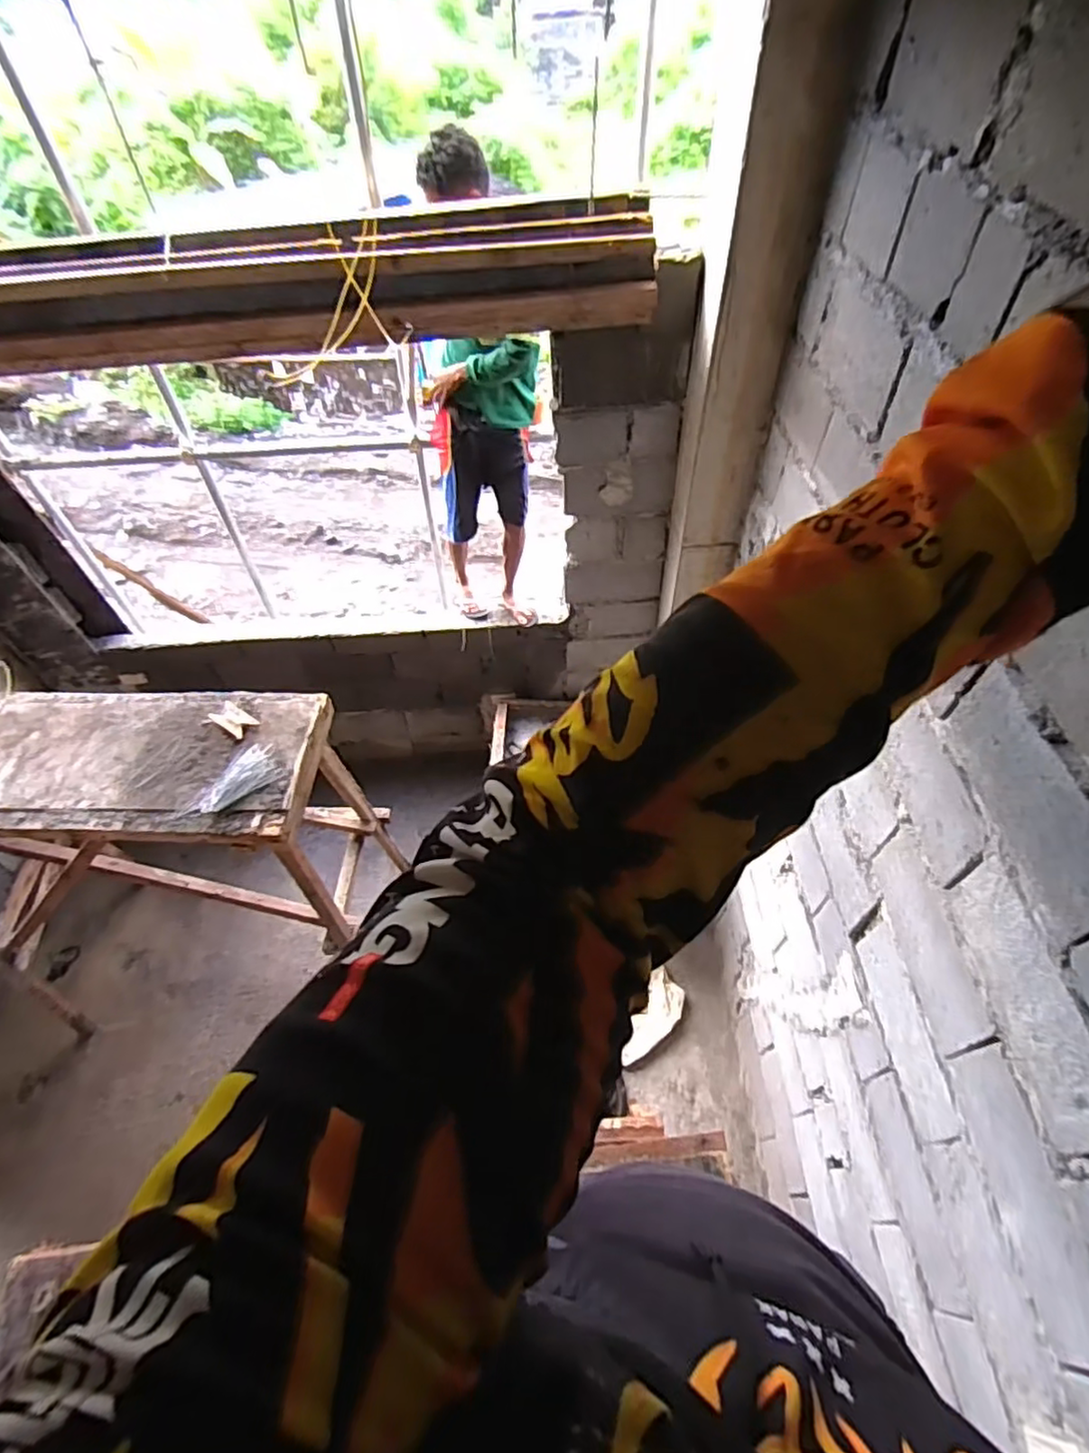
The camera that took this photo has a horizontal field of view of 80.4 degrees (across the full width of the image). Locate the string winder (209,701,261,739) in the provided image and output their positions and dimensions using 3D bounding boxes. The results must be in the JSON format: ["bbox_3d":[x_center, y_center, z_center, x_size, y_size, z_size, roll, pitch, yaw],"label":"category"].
[{"bbox_3d":[-0.829,-0.020,1.716,0.121,0.015,0.069,28,59,22],"label":"string winder"}]

